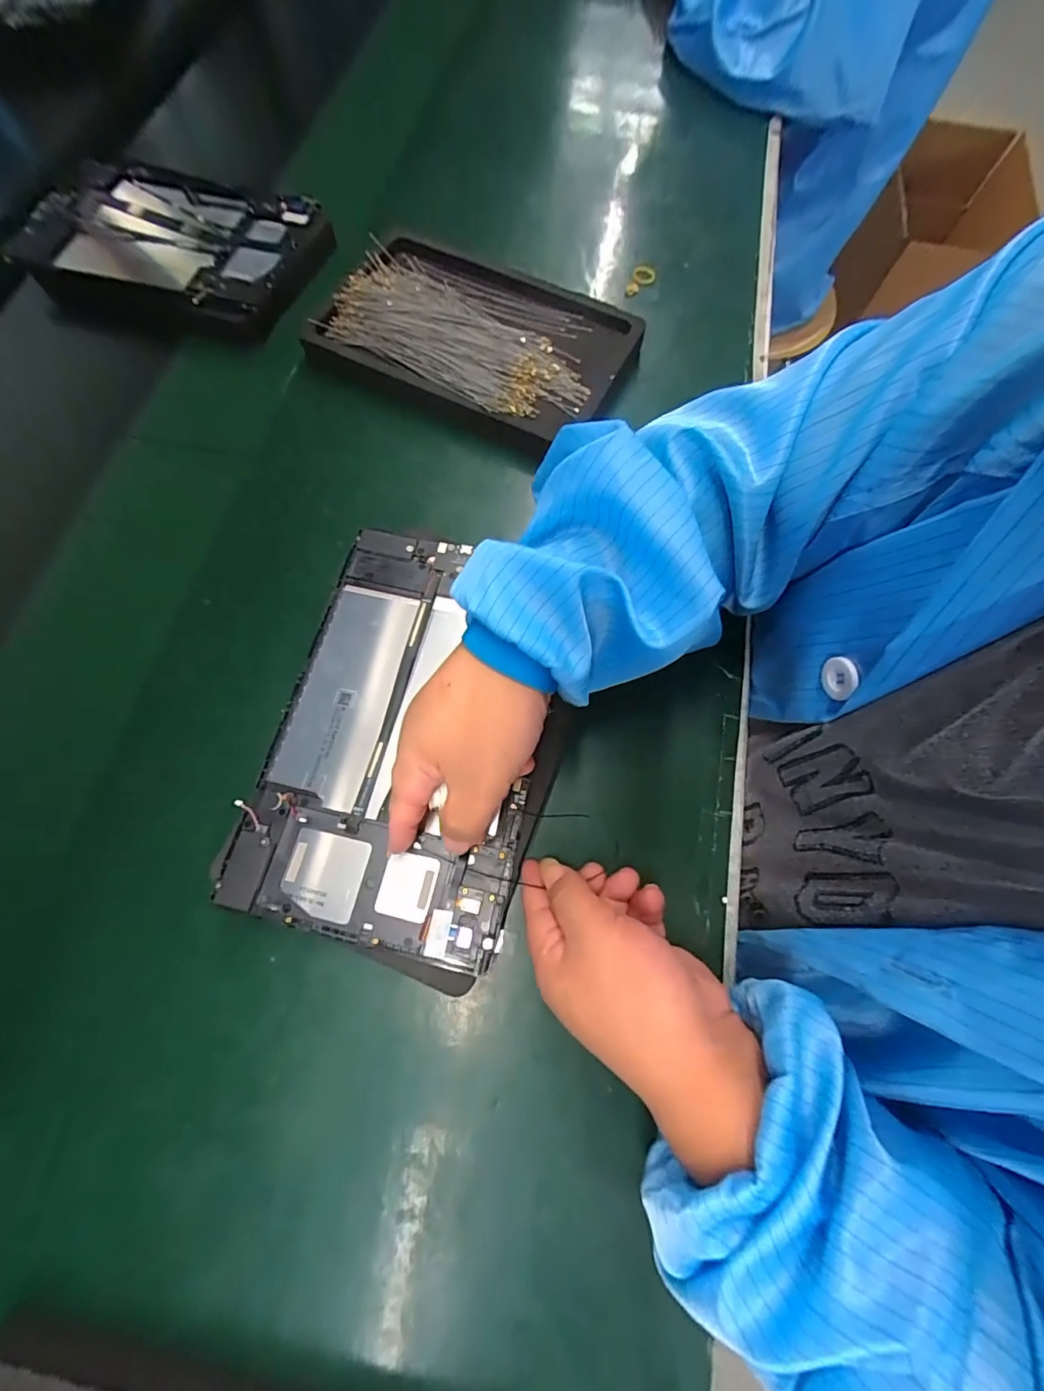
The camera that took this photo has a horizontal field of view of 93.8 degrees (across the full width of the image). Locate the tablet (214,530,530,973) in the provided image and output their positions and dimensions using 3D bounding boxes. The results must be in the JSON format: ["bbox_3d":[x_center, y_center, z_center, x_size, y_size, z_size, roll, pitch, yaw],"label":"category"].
[{"bbox_3d":[-0.065,0.015,0.286,0.149,0.013,0.237,12,70,2],"label":"tablet"}]

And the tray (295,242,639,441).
[{"bbox_3d":[-0.040,-0.295,0.407,0.249,0.034,0.153,24,75,7],"label":"tray"}]

